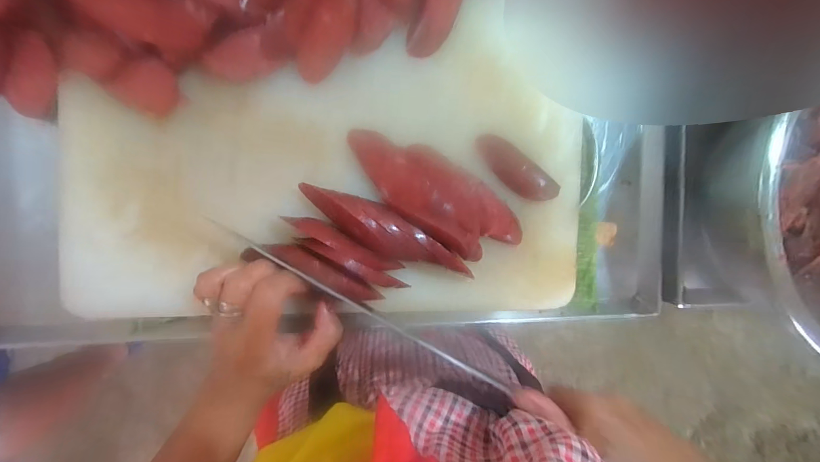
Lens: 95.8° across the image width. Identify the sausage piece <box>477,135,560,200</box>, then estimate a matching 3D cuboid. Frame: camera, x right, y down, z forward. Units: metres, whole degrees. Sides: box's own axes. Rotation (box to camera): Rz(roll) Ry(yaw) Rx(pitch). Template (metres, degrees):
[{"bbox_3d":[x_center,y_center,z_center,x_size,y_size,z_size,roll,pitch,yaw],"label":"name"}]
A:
[{"bbox_3d":[0.095,-0.055,0.335,0.084,0.018,0.027,37,88,-9],"label":"sausage piece"}]

